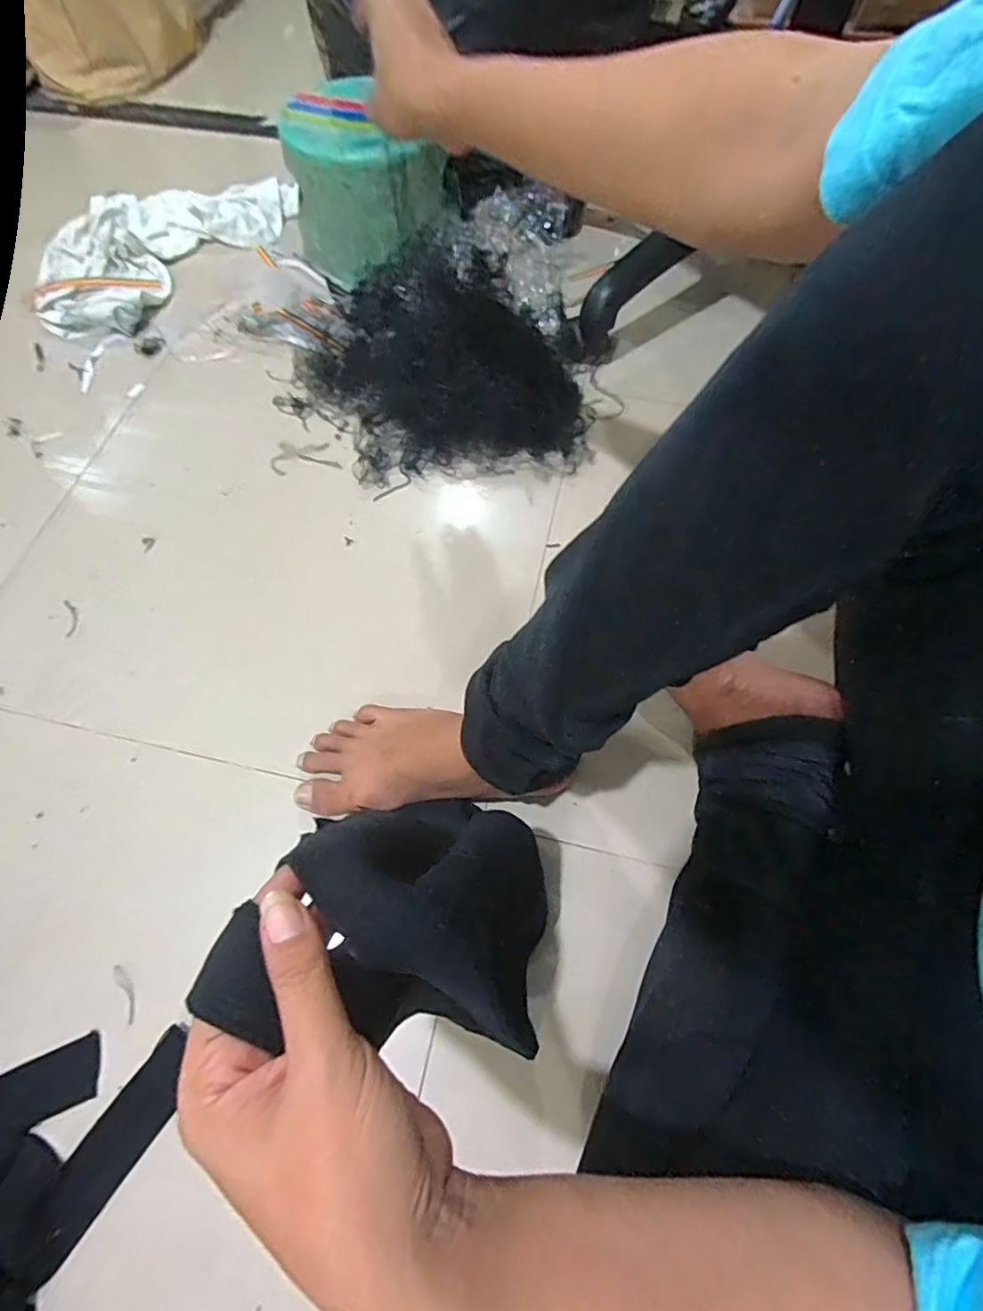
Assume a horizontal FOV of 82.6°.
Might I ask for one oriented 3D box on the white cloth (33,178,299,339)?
[{"bbox_3d":[-0.494,-0.629,0.857,0.327,0.054,0.356,1,66,-1],"label":"white cloth"}]

